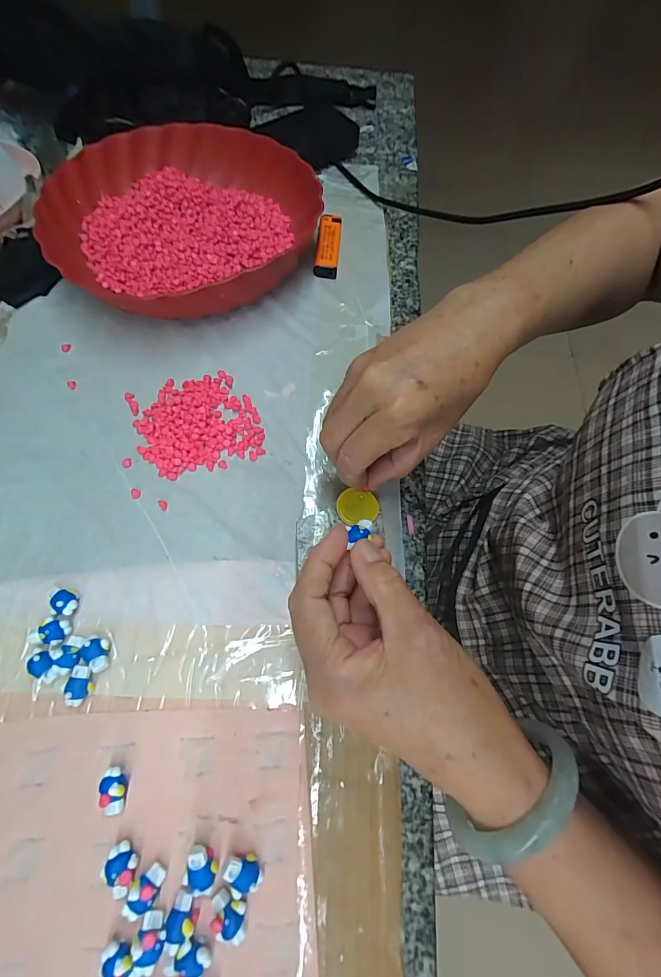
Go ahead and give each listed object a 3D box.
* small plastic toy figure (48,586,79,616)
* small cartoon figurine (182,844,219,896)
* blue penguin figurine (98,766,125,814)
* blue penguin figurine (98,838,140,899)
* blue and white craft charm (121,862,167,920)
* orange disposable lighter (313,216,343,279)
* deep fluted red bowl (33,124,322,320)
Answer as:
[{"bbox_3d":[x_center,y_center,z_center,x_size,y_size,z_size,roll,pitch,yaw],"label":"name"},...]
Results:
[{"bbox_3d":[-0.172,0.073,0.261,0.018,0.010,0.017,6,67,1],"label":"small plastic toy figure"},{"bbox_3d":[-0.067,0.197,0.209,0.016,0.012,0.018,14,67,4],"label":"small cartoon figurine"},{"bbox_3d":[-0.119,0.166,0.222,0.012,0.013,0.022,-16,69,-9],"label":"blue penguin figurine"},{"bbox_3d":[-0.108,0.196,0.209,0.015,0.013,0.020,-36,73,-16],"label":"blue penguin figurine"},{"bbox_3d":[-0.095,0.204,0.205,0.013,0.011,0.021,41,72,14],"label":"blue and white craft charm"},{"bbox_3d":[-0.002,-0.240,0.399,0.023,0.015,0.079,5,67,0],"label":"orange disposable lighter"},{"bbox_3d":[-0.136,-0.244,0.374,0.233,0.047,0.235,1,67,-2],"label":"deep fluted red bowl"}]

